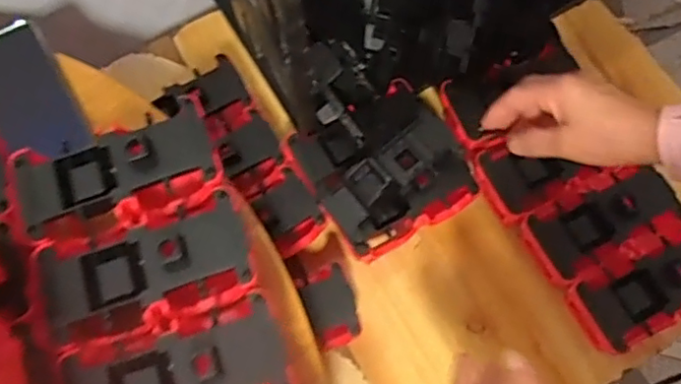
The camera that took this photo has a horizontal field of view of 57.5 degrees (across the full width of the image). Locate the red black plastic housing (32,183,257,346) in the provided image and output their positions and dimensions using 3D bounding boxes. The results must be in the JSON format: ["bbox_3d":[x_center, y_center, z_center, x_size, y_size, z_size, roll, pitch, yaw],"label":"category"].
[{"bbox_3d":[-0.137,0.058,0.455,0.156,0.046,0.086,-14,68,-4],"label":"red black plastic housing"}]

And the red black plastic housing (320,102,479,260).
[{"bbox_3d":[0.061,-0.001,0.646,0.151,0.063,0.098,-37,72,-12],"label":"red black plastic housing"}]

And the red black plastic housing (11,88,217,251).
[{"bbox_3d":[-0.168,-0.009,0.479,0.149,0.052,0.087,-19,69,-6],"label":"red black plastic housing"}]

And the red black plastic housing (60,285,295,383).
[{"bbox_3d":[-0.109,0.125,0.424,0.151,0.046,0.083,-18,68,-5],"label":"red black plastic housing"}]

